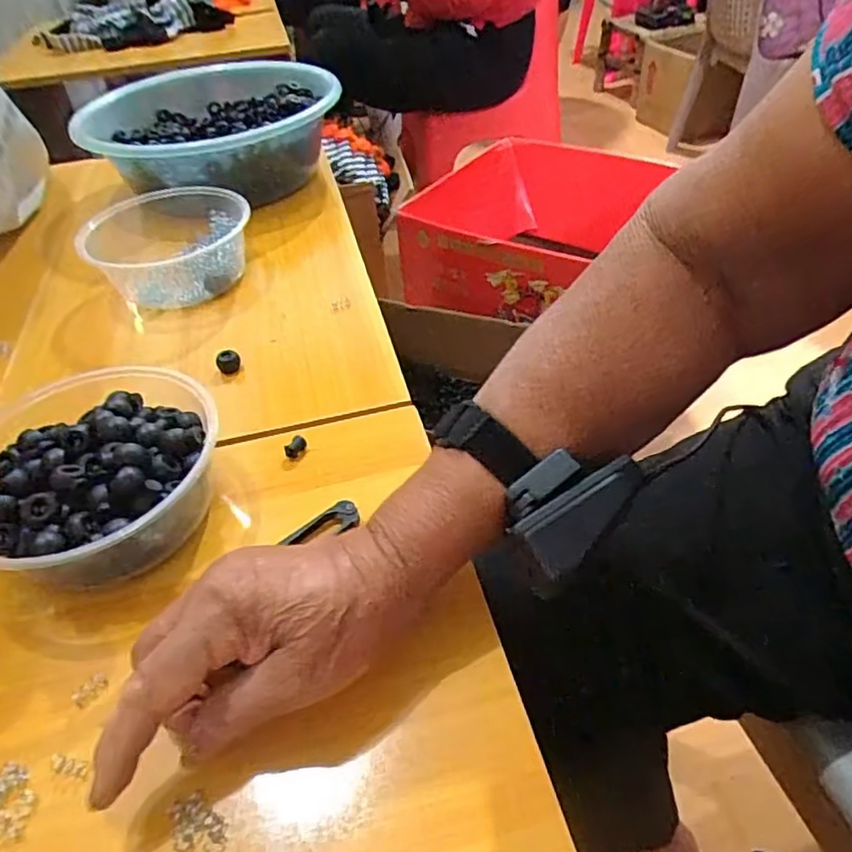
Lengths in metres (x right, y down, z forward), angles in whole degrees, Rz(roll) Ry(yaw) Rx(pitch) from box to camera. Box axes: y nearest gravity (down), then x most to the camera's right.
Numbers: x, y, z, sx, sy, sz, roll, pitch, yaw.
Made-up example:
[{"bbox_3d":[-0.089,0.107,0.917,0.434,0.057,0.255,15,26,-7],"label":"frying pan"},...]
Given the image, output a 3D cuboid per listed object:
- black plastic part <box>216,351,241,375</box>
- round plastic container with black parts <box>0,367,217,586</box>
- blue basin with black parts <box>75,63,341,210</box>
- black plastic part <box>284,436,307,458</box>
[{"bbox_3d":[-0.149,-0.049,0.468,0.014,0.011,0.015,20,49,23],"label":"black plastic part"},{"bbox_3d":[-0.196,0.031,0.357,0.130,0.057,0.136,-2,44,2],"label":"round plastic container with black parts"},{"bbox_3d":[-0.220,-0.315,0.690,0.274,0.092,0.243,-31,52,-24],"label":"blue basin with black parts"},{"bbox_3d":[-0.084,0.013,0.401,0.008,0.008,0.016,22,50,24],"label":"black plastic part"}]

